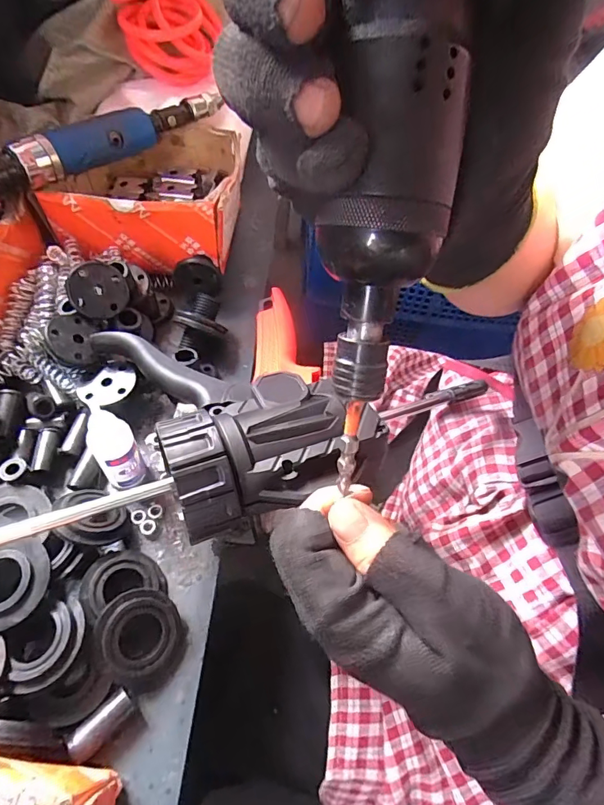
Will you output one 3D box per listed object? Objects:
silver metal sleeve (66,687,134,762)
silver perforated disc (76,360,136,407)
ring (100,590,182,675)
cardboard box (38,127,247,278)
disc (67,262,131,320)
[{"bbox_3d":[-0.102,0.164,0.227,0.032,0.011,0.013,-38,66,-26],"label":"silver metal sleeve"},{"bbox_3d":[-0.142,-0.014,0.324,0.041,0.005,0.038,1,51,-2],"label":"silver perforated disc"},{"bbox_3d":[-0.088,0.127,0.244,0.042,0.012,0.043,-12,80,-31],"label":"ring"},{"bbox_3d":[-0.144,-0.202,0.425,0.159,0.067,0.144,-2,55,-5],"label":"cardboard box"},{"bbox_3d":[-0.156,-0.086,0.339,0.042,0.005,0.042,-1,93,-29],"label":"disc"}]

